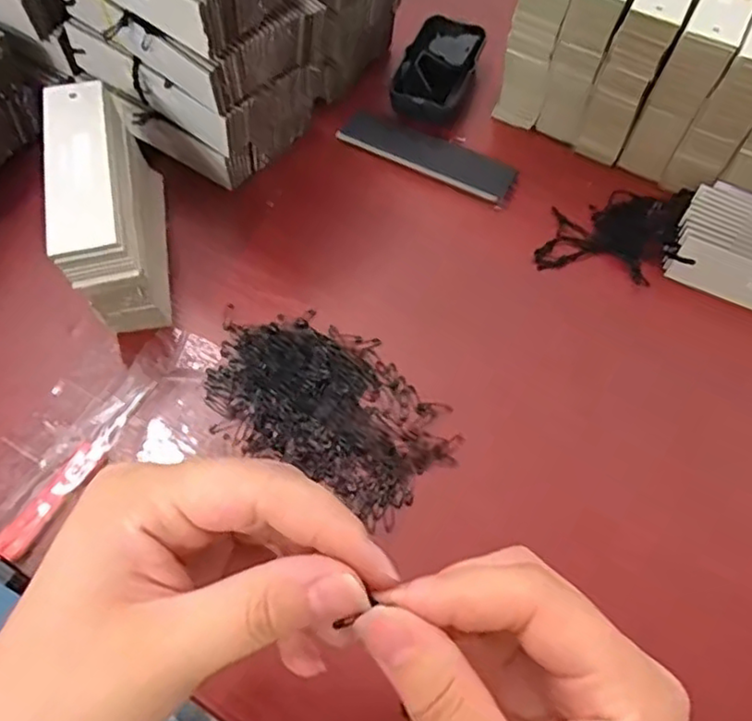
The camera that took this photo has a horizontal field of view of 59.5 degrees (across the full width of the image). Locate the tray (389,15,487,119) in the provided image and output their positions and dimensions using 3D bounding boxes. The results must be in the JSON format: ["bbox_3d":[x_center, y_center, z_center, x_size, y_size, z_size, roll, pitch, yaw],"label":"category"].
[{"bbox_3d":[0.049,-0.225,0.506,0.051,0.028,0.104,20,59,9],"label":"tray"}]

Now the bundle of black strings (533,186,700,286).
[{"bbox_3d":[0.159,-0.092,0.437,0.091,0.025,0.084,13,58,4],"label":"bundle of black strings"}]

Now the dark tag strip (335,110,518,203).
[{"bbox_3d":[0.037,-0.148,0.472,0.127,0.009,0.034,24,59,11],"label":"dark tag strip"}]

